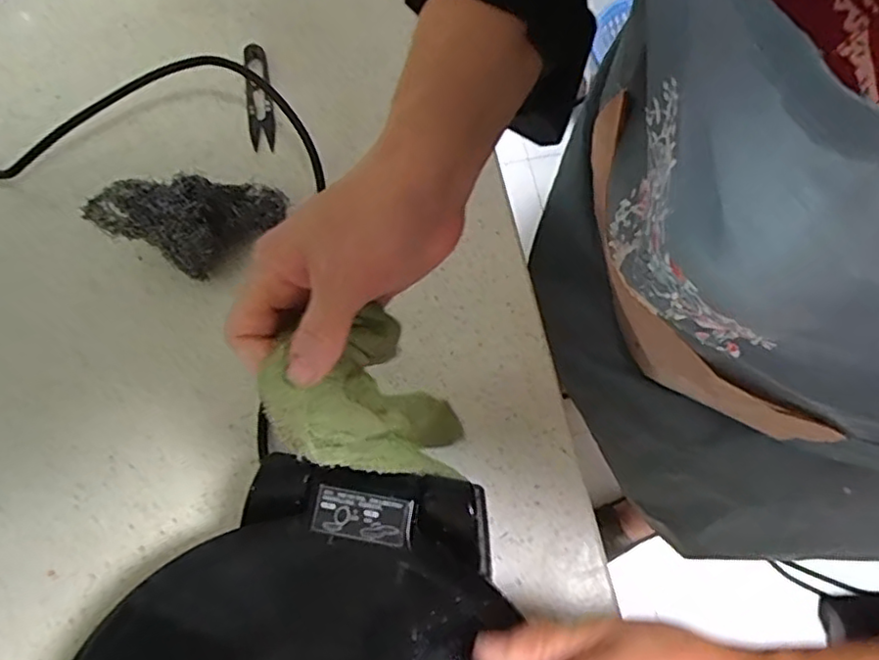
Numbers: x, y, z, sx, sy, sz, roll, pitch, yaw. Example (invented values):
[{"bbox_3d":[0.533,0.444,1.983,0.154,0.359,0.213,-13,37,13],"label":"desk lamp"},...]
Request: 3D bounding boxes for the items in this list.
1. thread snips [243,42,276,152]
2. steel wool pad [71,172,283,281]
[{"bbox_3d":[-0.154,-0.198,0.543,0.022,0.012,0.107,-9,72,-3],"label":"thread snips"},{"bbox_3d":[-0.181,-0.075,0.479,0.125,0.059,0.063,-10,72,-3],"label":"steel wool pad"}]

